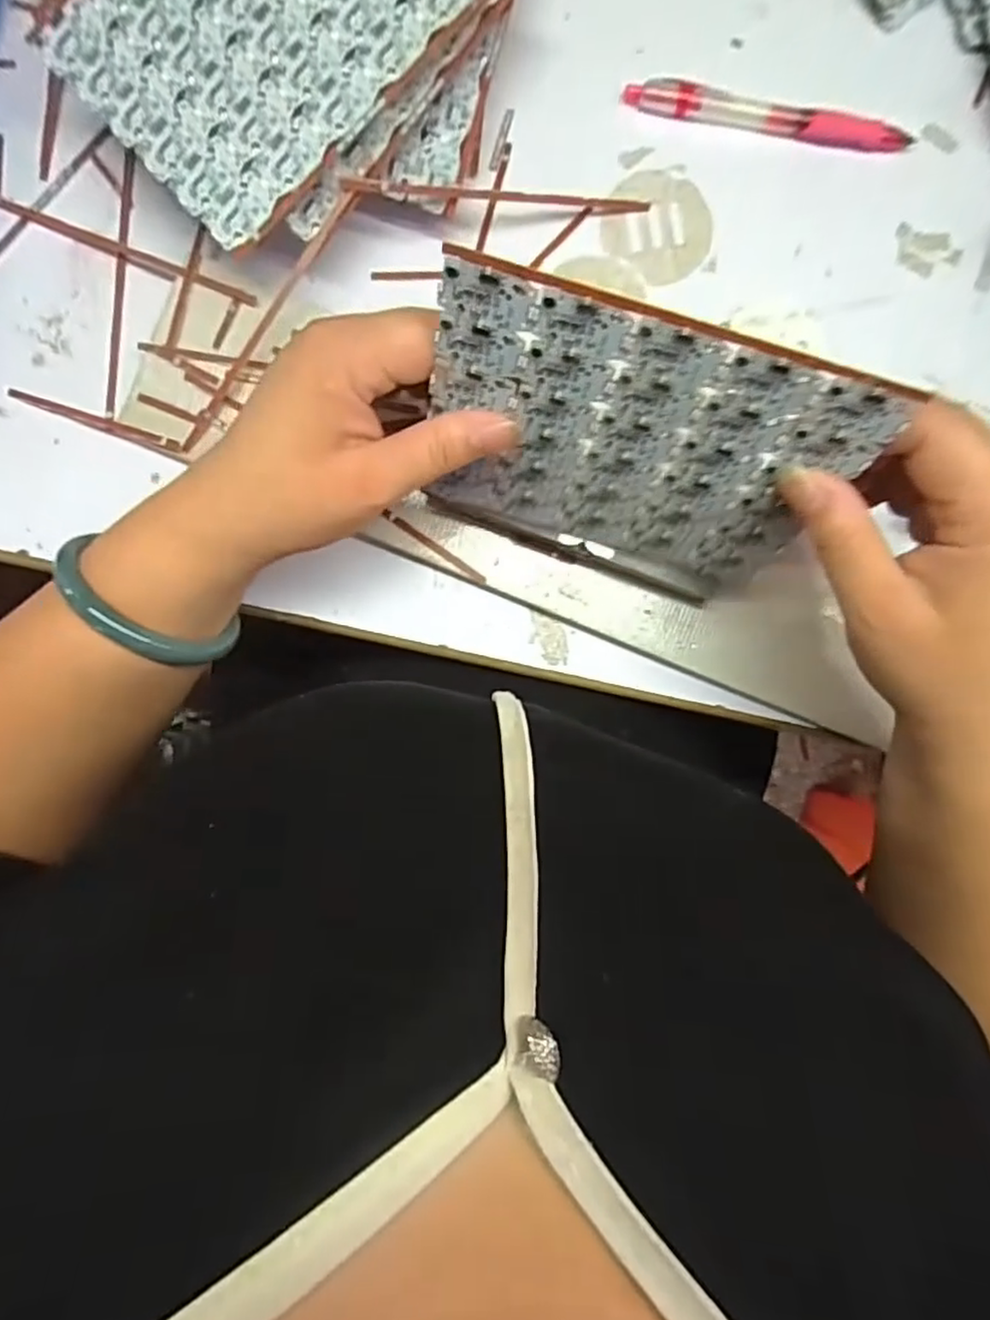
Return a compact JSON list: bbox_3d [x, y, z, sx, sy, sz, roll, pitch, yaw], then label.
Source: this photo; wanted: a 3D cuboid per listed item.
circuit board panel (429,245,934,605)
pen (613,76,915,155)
[{"bbox_3d":[0.047,-0.072,0.255,0.144,0.132,0.004,16,66,-2],"label":"circuit board panel"},{"bbox_3d":[0.133,-0.262,0.324,0.141,0.008,0.012,7,92,-3],"label":"pen"}]

